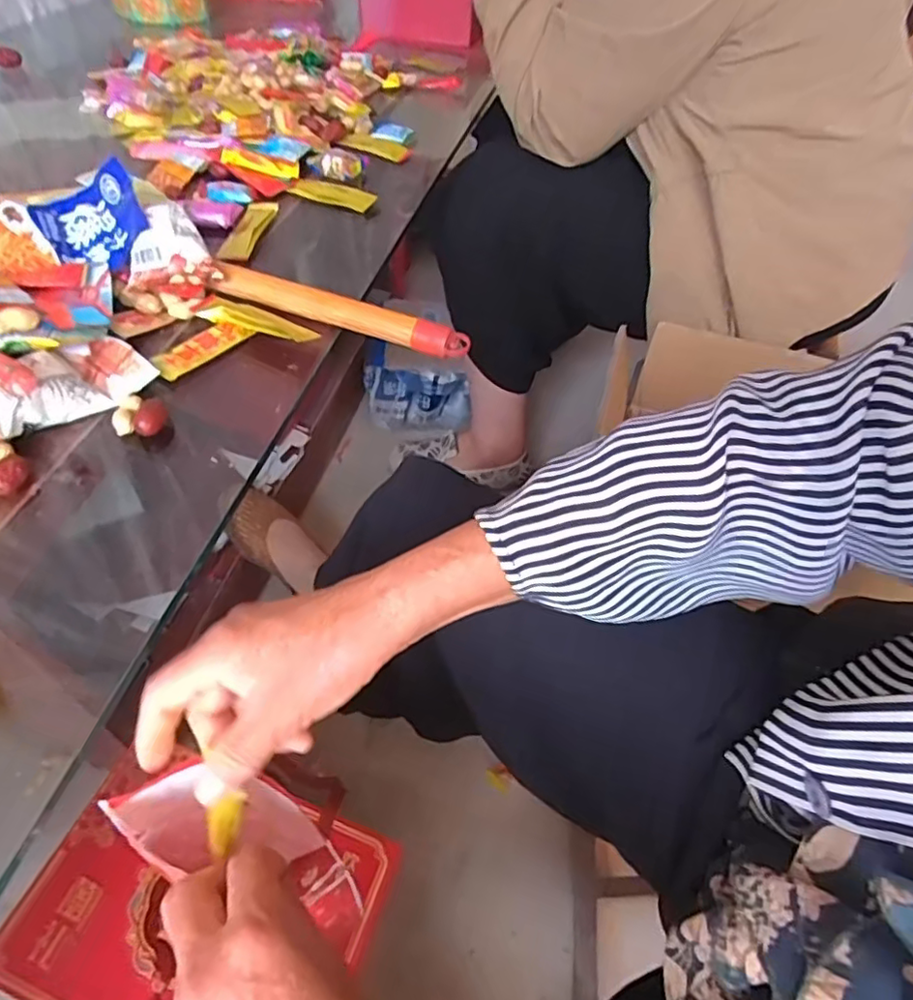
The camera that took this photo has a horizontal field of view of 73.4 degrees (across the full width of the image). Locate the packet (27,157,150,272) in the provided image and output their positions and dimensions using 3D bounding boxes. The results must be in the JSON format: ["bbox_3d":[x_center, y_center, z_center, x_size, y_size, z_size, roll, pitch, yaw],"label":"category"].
[{"bbox_3d":[-0.310,-0.242,0.523,0.079,0.039,0.103,-25,57,-23],"label":"packet"}]

